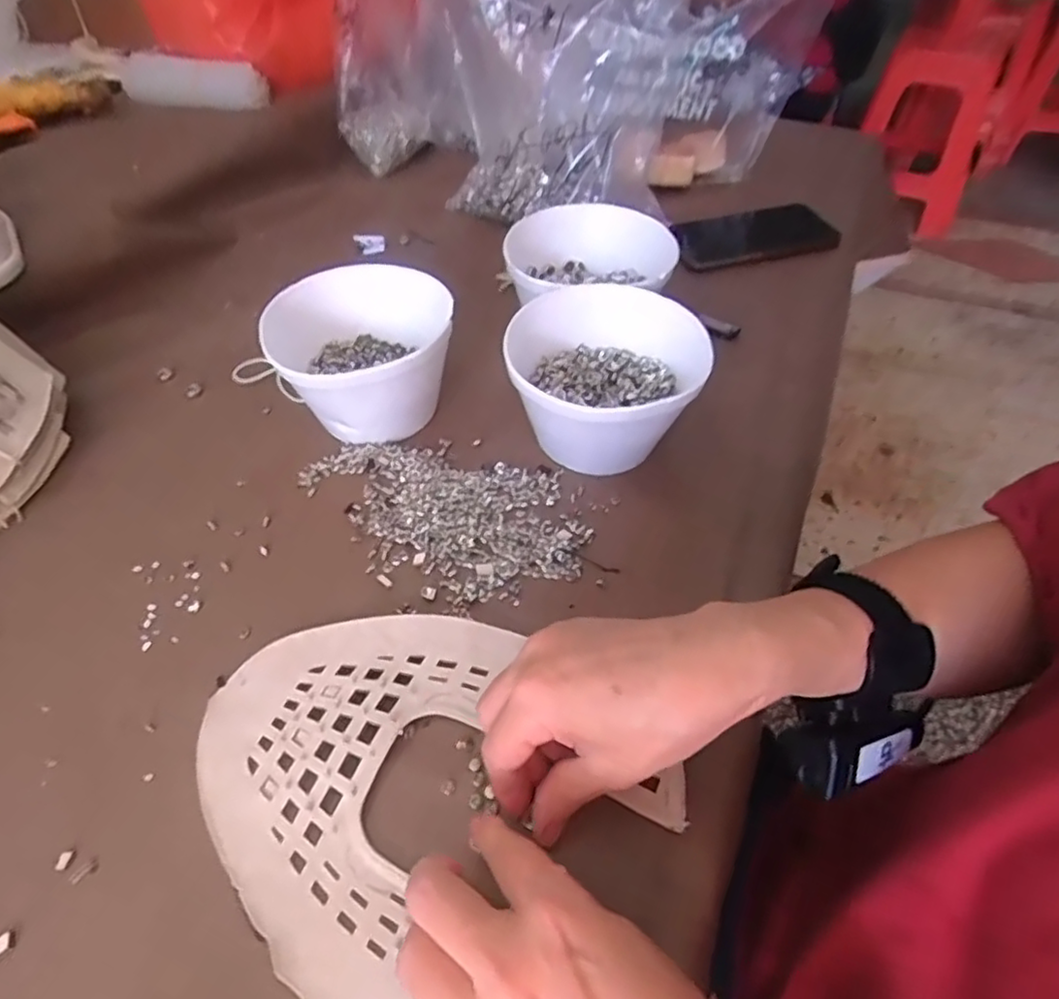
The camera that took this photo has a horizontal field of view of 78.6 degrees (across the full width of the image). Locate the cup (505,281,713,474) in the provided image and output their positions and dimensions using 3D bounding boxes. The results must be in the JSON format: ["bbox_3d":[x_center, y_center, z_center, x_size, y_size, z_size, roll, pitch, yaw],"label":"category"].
[{"bbox_3d":[0.052,-0.074,0.447,0.125,0.083,0.125,7,50,5],"label":"cup"}]

